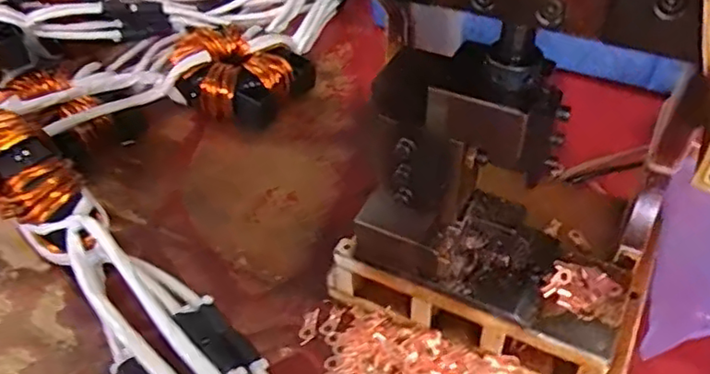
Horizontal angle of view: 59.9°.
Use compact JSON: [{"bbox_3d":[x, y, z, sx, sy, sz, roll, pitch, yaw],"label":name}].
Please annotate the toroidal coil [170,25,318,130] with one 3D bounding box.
[{"bbox_3d":[-0.130,-0.126,0.697,0.135,0.067,0.131,-2,47,2],"label":"toroidal coil"}]

